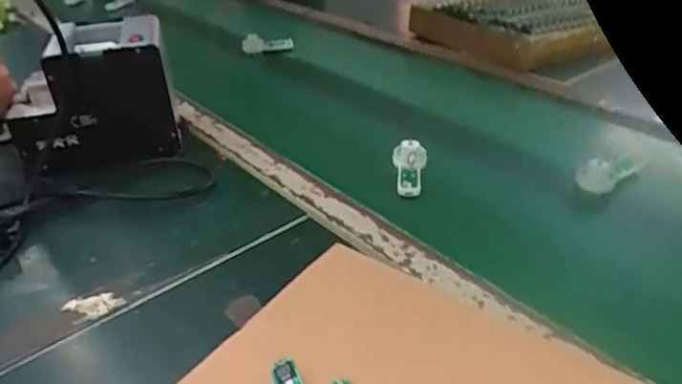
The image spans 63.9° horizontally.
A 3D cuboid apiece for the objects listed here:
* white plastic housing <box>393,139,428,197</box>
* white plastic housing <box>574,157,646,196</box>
[{"bbox_3d":[0.078,-0.029,0.634,0.039,0.032,0.082,4,35,9],"label":"white plastic housing"},{"bbox_3d":[0.310,-0.027,0.627,0.084,0.036,0.032,-23,39,-28],"label":"white plastic housing"}]

